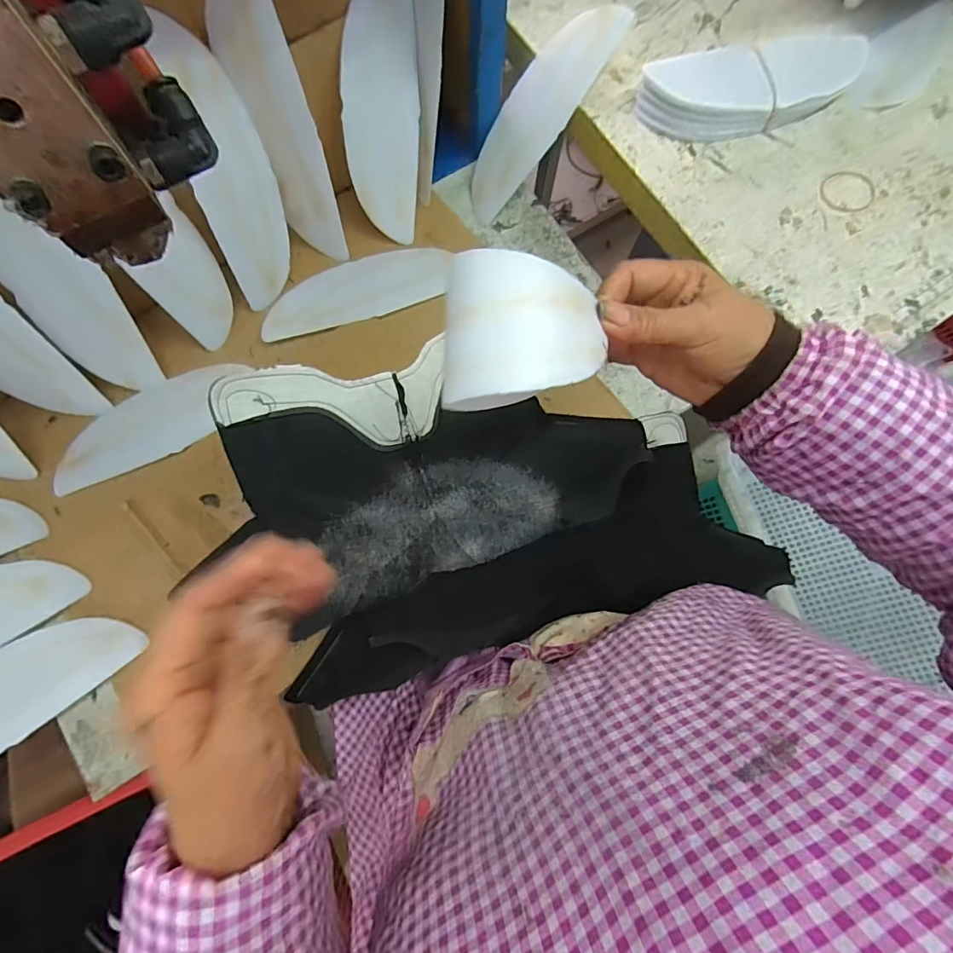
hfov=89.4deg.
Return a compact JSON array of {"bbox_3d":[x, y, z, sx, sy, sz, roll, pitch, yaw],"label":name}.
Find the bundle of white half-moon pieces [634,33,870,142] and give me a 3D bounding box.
[{"bbox_3d":[0.273,-0.377,0.468,0.229,0.032,0.073,-11,78,-4],"label":"bundle of white half-moon pieces"}]

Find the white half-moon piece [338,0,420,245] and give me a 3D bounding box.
[{"bbox_3d":[-0.091,-0.348,0.461,0.072,0.006,0.212,-6,114,-18],"label":"white half-moon piece"}]

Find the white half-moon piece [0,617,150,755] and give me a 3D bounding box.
[{"bbox_3d":[-0.397,0.187,0.390,0.212,0.011,0.075,-36,81,-28],"label":"white half-moon piece"}]

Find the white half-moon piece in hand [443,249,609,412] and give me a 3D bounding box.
[{"bbox_3d":[0.025,-0.072,0.251,0.079,0.029,0.074,3,99,-1],"label":"white half-moon piece in hand"}]

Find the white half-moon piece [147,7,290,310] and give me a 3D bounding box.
[{"bbox_3d":[-0.212,-0.262,0.426,0.067,0.208,0.012,-32,44,-27],"label":"white half-moon piece"}]

